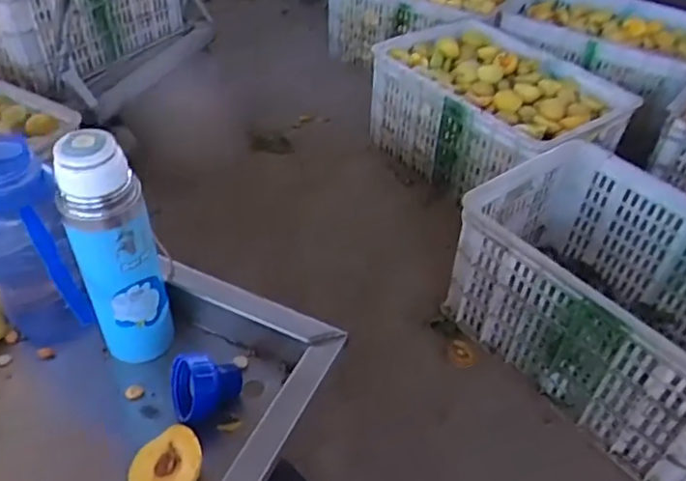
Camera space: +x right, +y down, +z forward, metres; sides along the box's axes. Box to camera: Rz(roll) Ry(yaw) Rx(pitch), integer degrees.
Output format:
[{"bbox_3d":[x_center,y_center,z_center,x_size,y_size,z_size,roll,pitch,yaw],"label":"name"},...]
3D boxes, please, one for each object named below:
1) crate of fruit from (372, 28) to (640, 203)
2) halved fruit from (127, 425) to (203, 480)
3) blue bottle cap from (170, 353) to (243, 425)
[{"bbox_3d":[0.362,-0.308,1.509,0.363,0.258,0.514,-22,47,-26],"label":"crate of fruit"},{"bbox_3d":[-0.146,0.191,0.503,0.058,0.033,0.059,2,42,-2],"label":"halved fruit"},{"bbox_3d":[-0.124,0.135,0.551,0.064,0.059,0.056,-5,42,-10],"label":"blue bottle cap"}]

